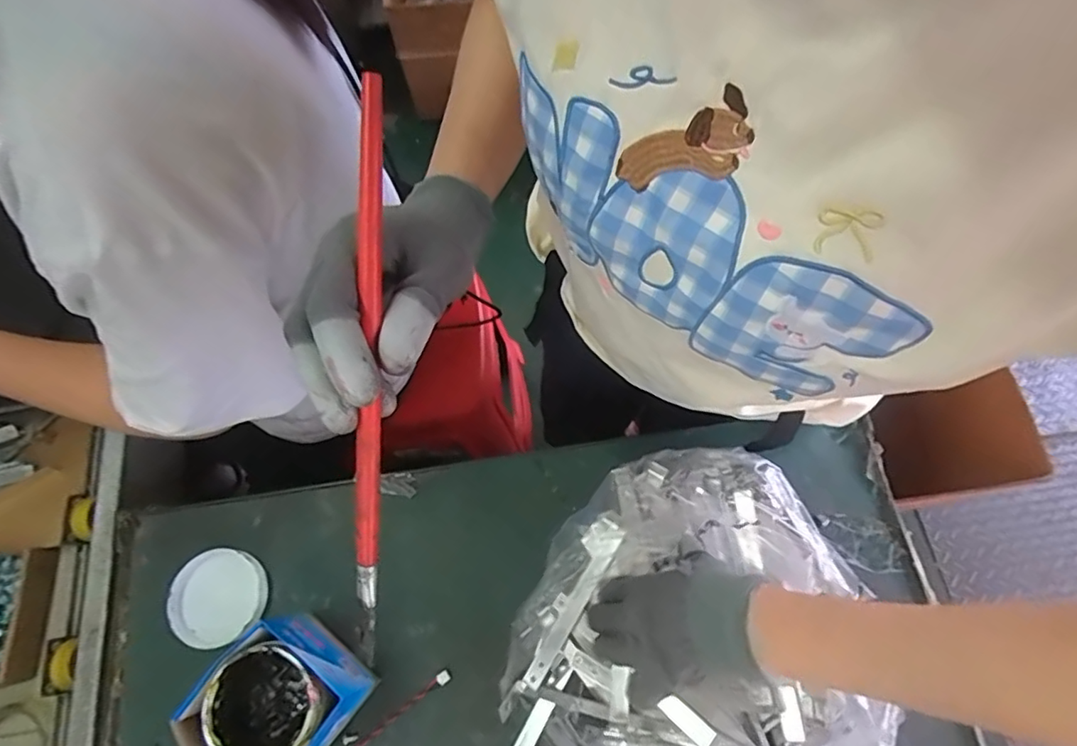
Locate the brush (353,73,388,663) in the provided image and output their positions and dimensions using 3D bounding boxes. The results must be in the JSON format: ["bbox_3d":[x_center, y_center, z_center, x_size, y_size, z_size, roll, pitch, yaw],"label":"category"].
[{"bbox_3d":[-0.076,0.007,0.252,0.011,0.007,0.255,4,100,2],"label":"brush"}]

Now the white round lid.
[{"bbox_3d":[-0.305,0.214,0.540,0.093,0.022,0.083,-10,70,-2],"label":"white round lid"}]

